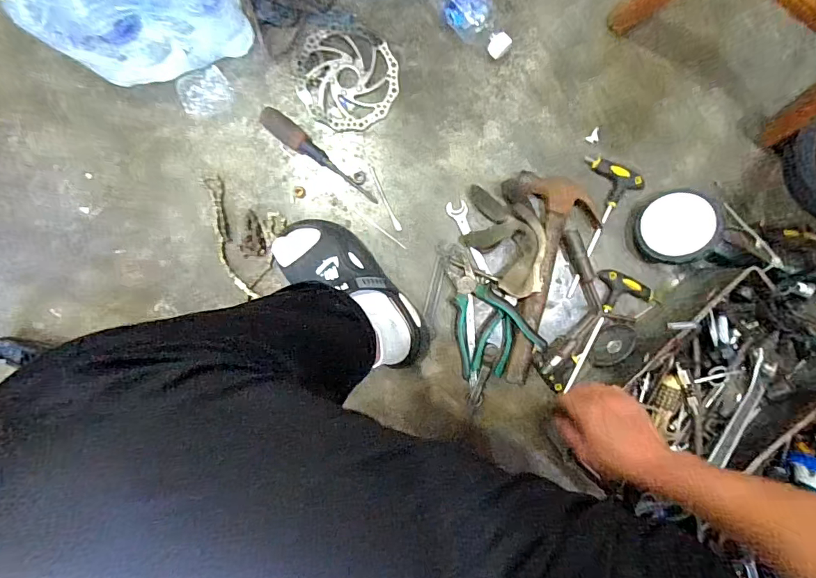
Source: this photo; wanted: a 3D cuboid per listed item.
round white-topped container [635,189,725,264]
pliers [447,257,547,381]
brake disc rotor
[{"bbox_3d":[0.392,-0.088,0.633,0.103,0.037,0.099,7,92,35],"label":"round white-topped container"},{"bbox_3d":[0.116,0.045,0.669,0.128,0.044,0.166,-27,93,2],"label":"pliers"},{"bbox_3d":[-0.091,-0.319,0.663,0.149,0.004,0.146,-1,95,-3],"label":"brake disc rotor"}]

